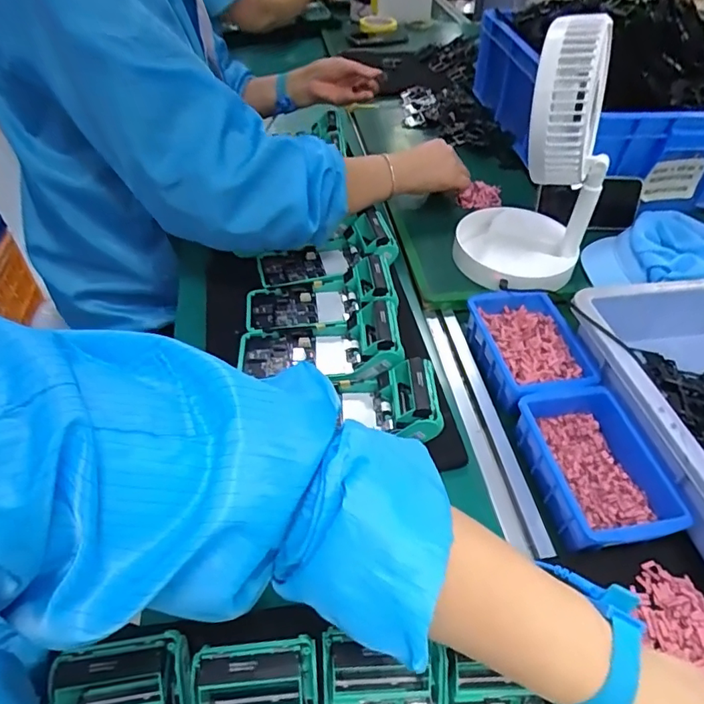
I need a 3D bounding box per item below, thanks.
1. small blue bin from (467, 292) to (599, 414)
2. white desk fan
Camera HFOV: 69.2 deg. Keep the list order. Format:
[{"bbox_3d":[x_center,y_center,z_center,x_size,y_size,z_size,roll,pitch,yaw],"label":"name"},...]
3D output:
[{"bbox_3d":[0.196,-0.001,0.570,0.095,0.047,0.147,-7,48,-9],"label":"small blue bin"},{"bbox_3d":[0.223,-0.224,0.602,0.156,0.287,0.161,13,48,9],"label":"white desk fan"}]

